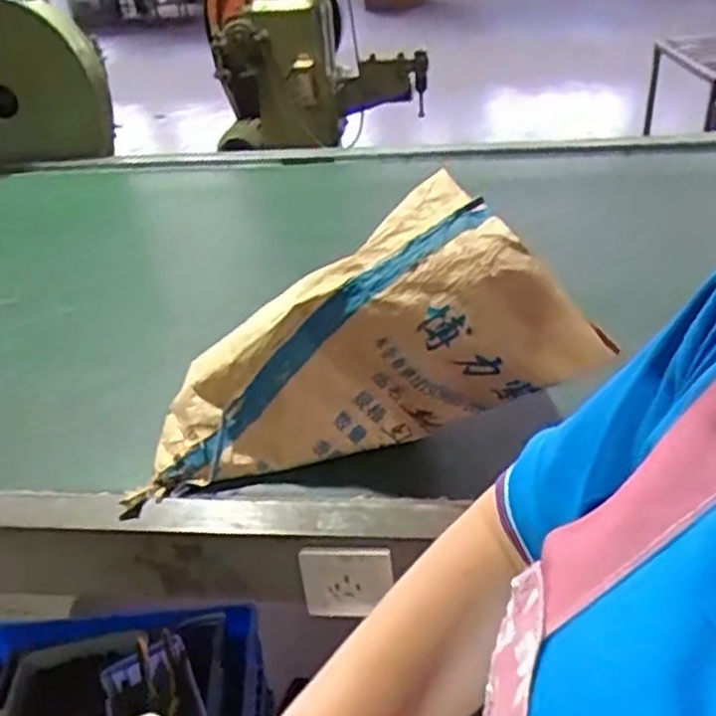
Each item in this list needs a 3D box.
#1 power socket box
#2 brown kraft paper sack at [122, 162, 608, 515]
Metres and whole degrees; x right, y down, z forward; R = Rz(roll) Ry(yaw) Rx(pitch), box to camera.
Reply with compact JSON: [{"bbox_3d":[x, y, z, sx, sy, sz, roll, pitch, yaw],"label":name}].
[{"bbox_3d":[-0.010,0.217,0.745,0.086,0.089,0.015,-2,33,5],"label":"power socket box"},{"bbox_3d":[-0.003,0.002,0.818,0.449,0.187,0.221,-26,31,11],"label":"brown kraft paper sack"}]

